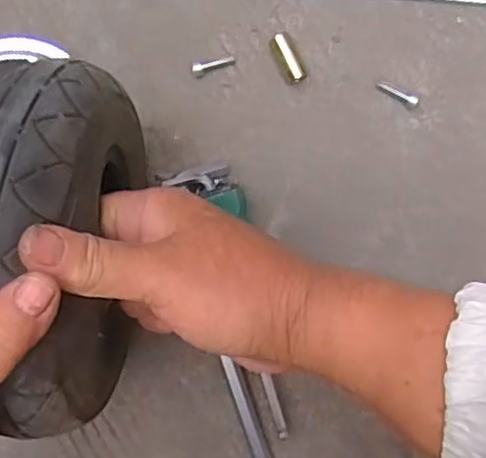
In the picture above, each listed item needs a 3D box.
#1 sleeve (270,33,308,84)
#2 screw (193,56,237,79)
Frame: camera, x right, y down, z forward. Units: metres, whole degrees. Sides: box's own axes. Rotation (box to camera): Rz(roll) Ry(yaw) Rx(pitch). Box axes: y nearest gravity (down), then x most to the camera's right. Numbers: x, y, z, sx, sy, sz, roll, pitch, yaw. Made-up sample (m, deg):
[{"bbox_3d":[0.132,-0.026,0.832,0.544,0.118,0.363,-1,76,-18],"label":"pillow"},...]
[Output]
[{"bbox_3d":[0.029,-0.107,0.427,0.015,0.013,0.031,-29,91,0],"label":"sleeve"},{"bbox_3d":[-0.018,-0.104,0.428,0.028,0.008,0.008,-21,91,0],"label":"screw"}]

